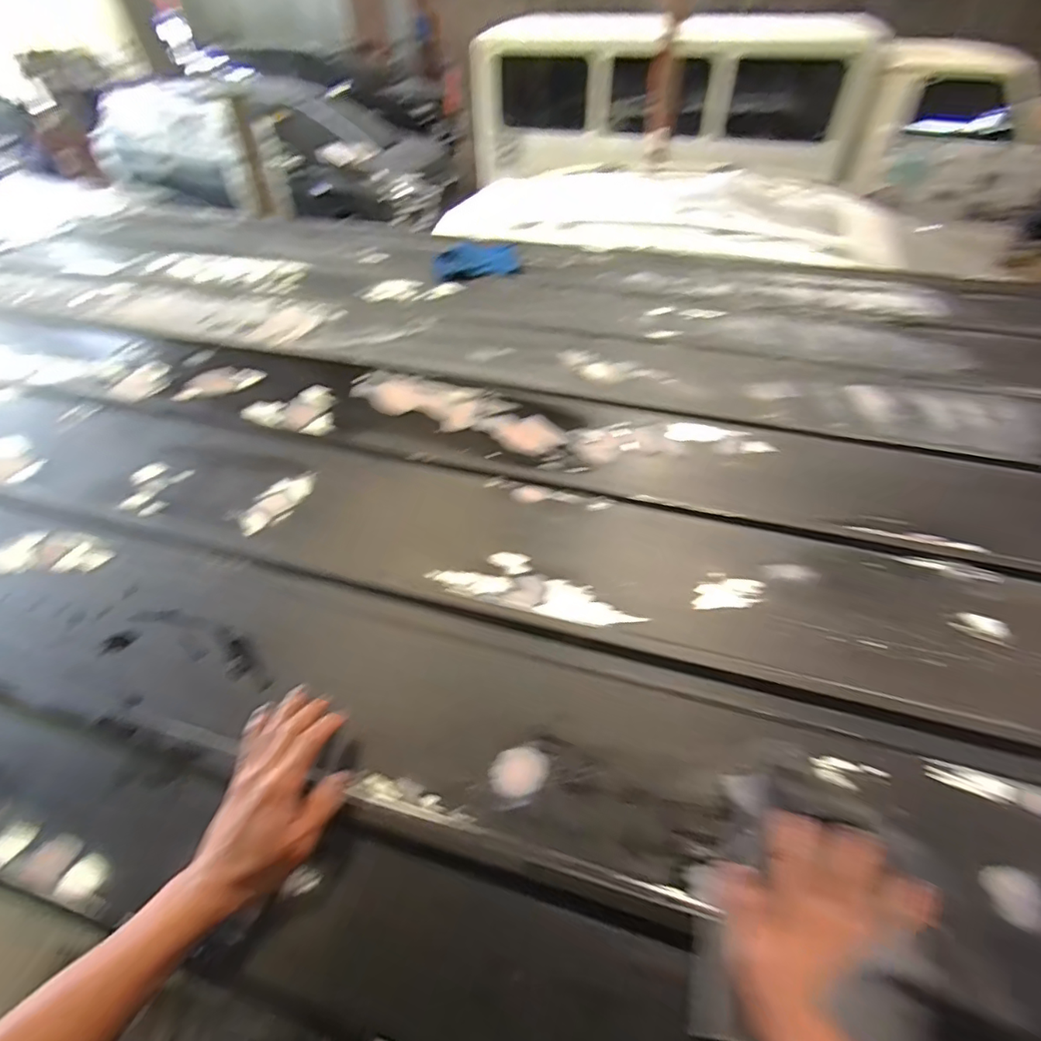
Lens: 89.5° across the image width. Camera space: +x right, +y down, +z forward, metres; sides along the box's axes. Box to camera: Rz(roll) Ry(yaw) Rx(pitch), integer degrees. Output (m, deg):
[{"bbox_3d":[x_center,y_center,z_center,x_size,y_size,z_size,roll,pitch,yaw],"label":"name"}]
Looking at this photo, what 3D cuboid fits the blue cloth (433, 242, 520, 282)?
[{"bbox_3d":[-0.106,-0.631,1.274,0.206,0.029,0.176,-7,45,-6],"label":"blue cloth"}]

